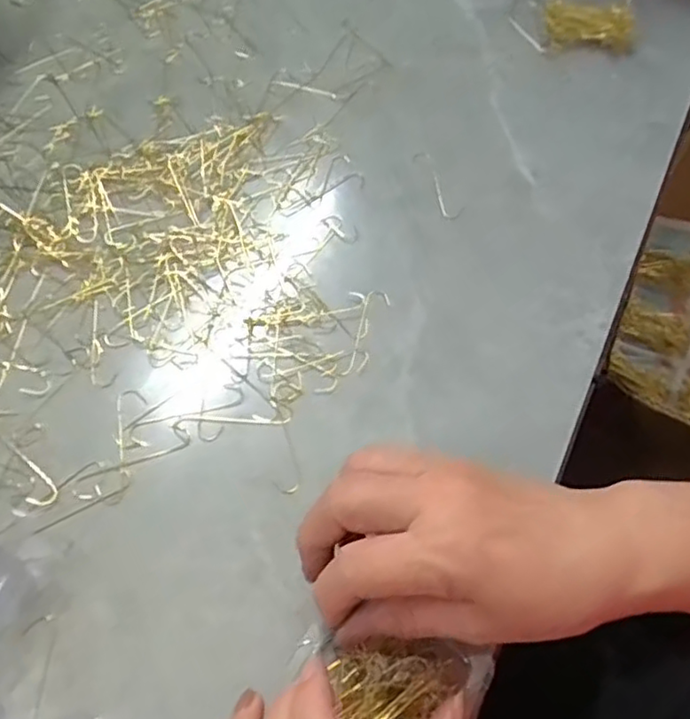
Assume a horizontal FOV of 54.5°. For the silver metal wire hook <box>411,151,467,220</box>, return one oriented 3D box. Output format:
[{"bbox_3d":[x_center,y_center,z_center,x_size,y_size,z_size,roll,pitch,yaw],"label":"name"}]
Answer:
[{"bbox_3d":[0.063,-0.119,0.450,0.017,0.004,0.059,-17,61,-12],"label":"silver metal wire hook"}]

